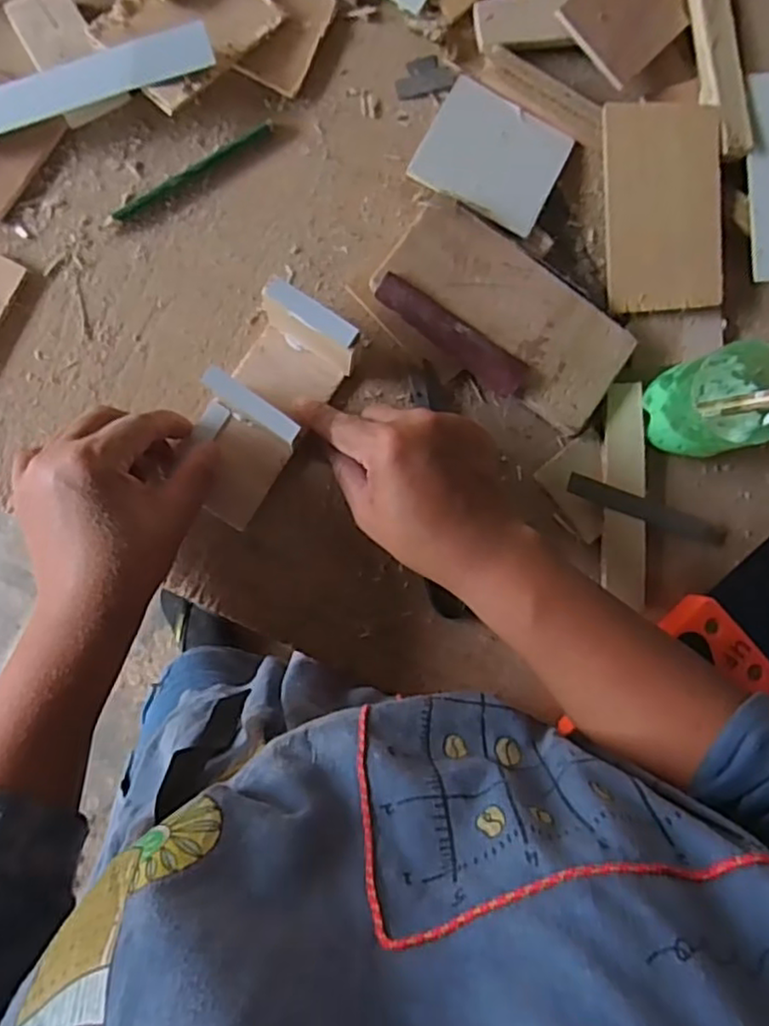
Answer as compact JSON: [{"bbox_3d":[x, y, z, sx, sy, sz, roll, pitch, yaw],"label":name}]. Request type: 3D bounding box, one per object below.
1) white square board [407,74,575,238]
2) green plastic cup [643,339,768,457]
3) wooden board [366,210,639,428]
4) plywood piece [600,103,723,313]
[{"bbox_3d":[0.066,-0.216,0.404,0.081,0.004,0.080,27,76,-4],"label":"white square board"},{"bbox_3d":[0.192,-0.064,0.387,0.060,0.077,0.057,0,90,-5],"label":"green plastic cup"},{"bbox_3d":[0.075,-0.121,0.393,0.148,0.008,0.075,34,87,-9],"label":"wooden board"},{"bbox_3d":[0.171,-0.186,0.407,0.069,0.004,0.120,-4,96,1],"label":"plywood piece"}]

